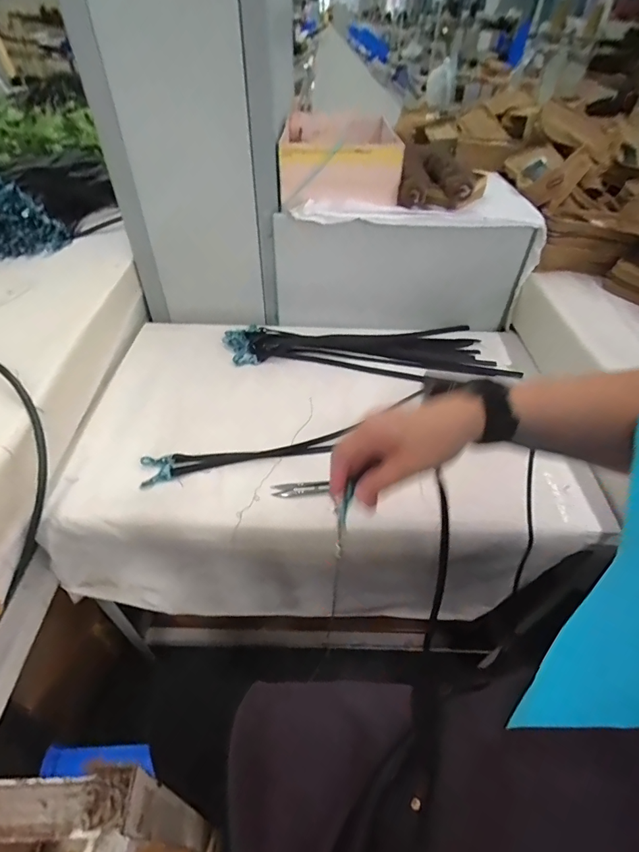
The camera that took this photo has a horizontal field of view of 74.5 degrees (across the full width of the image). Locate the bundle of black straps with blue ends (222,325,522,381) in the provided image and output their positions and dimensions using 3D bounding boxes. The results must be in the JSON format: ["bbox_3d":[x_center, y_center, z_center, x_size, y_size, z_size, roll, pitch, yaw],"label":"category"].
[{"bbox_3d":[0.094,-0.156,0.852,0.572,0.039,0.180,0,45,-2],"label":"bundle of black straps with blue ends"}]

